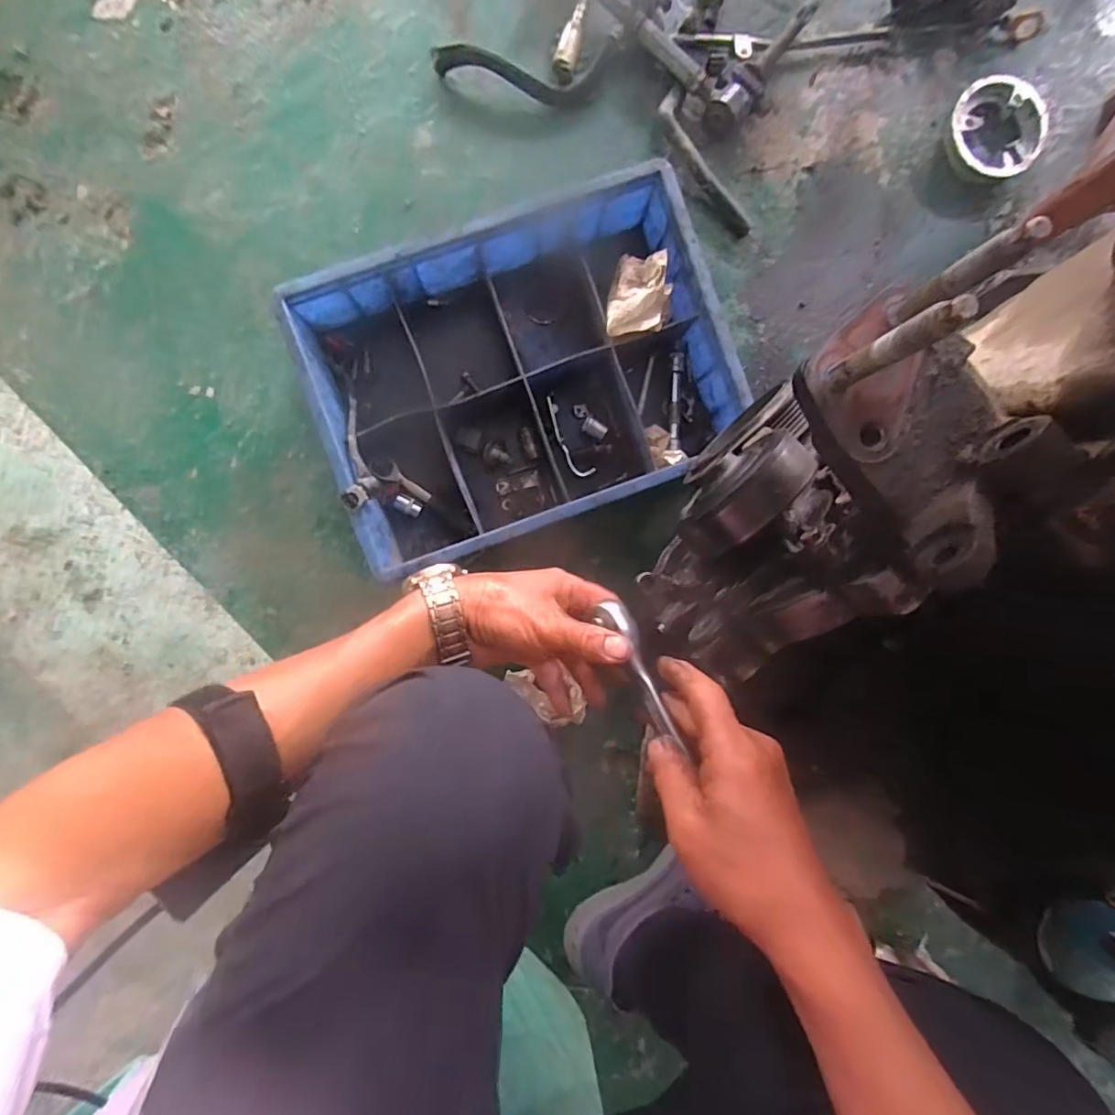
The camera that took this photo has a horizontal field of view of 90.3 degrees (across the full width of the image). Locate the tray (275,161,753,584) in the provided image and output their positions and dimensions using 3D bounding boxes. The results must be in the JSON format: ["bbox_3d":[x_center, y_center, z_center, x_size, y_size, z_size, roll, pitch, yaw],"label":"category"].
[{"bbox_3d":[-0.039,-0.196,0.623,0.429,0.099,0.307,-20,92,-3],"label":"tray"}]

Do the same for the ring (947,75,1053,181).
[{"bbox_3d":[0.538,-0.524,0.677,0.112,0.019,0.111,0,91,-2],"label":"ring"}]

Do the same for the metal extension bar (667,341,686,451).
[{"bbox_3d":[0.141,-0.190,0.660,0.019,0.016,0.126,3,91,-3],"label":"metal extension bar"}]

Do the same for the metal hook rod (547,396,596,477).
[{"bbox_3d":[0.008,-0.139,0.657,0.024,0.008,0.103,-32,90,8],"label":"metal hook rod"}]

